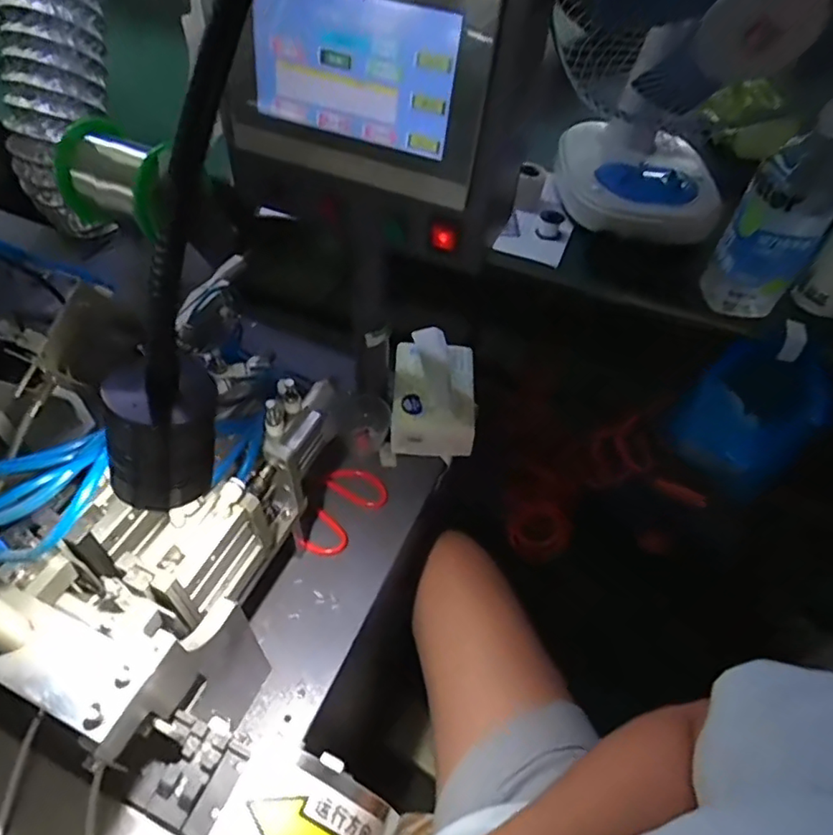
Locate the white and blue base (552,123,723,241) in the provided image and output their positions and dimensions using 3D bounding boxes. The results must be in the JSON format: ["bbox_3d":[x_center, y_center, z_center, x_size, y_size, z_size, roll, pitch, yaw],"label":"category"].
[{"bbox_3d":[0.276,-0.298,0.703,0.196,0.064,0.189,7,51,1],"label":"white and blue base"}]

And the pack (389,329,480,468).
[{"bbox_3d":[0.021,-0.032,0.657,0.092,0.089,0.125,3,51,-2],"label":"pack"}]

